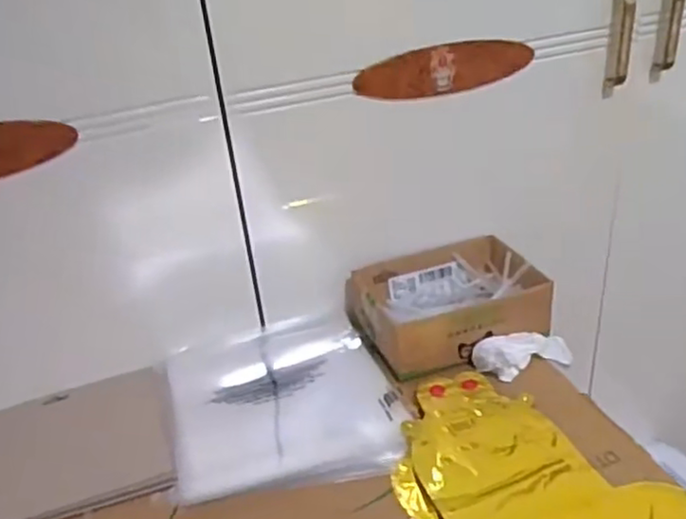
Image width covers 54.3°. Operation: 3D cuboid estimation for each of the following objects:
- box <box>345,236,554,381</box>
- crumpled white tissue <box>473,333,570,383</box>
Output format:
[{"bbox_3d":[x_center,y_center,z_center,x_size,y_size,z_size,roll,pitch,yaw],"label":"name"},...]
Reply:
[{"bbox_3d":[0.115,0.046,0.733,0.189,0.056,0.144,-16,32,-16],"label":"box"},{"bbox_3d":[0.189,0.096,0.682,0.108,0.034,0.042,-2,26,-27],"label":"crumpled white tissue"}]

